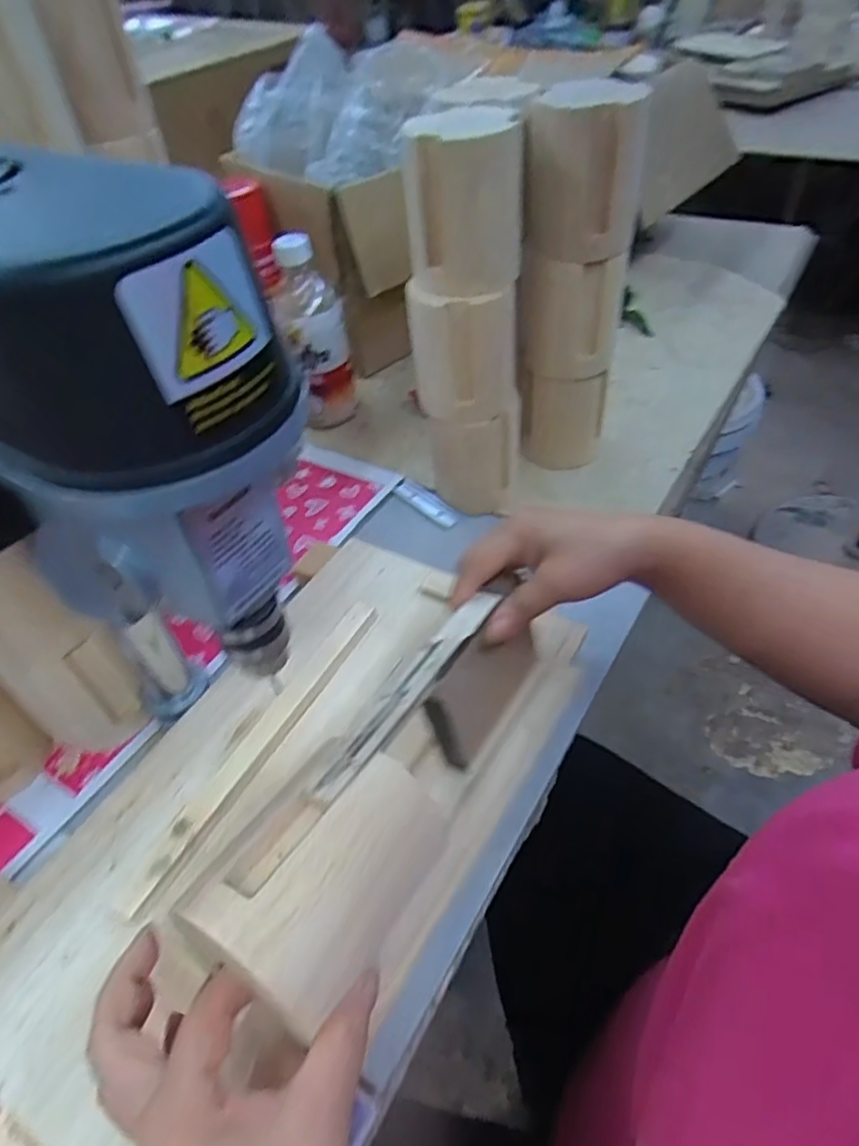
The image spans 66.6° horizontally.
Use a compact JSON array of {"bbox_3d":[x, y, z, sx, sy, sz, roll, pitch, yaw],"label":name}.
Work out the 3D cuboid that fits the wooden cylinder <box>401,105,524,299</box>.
[{"bbox_3d":[0.025,-0.257,0.455,0.077,0.099,0.072,1,47,5],"label":"wooden cylinder"}]

